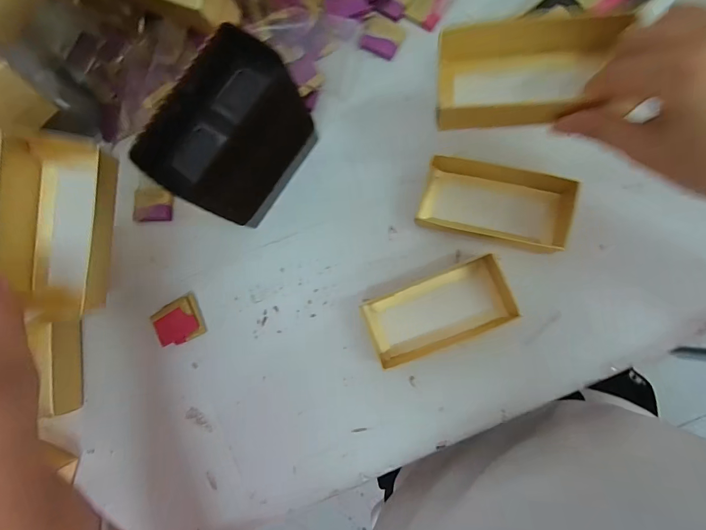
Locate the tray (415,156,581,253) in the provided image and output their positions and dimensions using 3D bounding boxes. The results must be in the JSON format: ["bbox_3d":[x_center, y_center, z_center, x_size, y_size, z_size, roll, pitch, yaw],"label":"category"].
[{"bbox_3d":[0.120,-0.054,0.290,0.118,0.026,0.064,14,87,10],"label":"tray"}]

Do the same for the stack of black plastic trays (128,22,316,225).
[{"bbox_3d":[-0.088,-0.095,0.276,0.058,0.112,0.120,33,90,10],"label":"stack of black plastic trays"}]

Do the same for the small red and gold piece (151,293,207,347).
[{"bbox_3d":[-0.165,0.054,0.327,0.042,0.013,0.038,-28,81,5],"label":"small red and gold piece"}]

